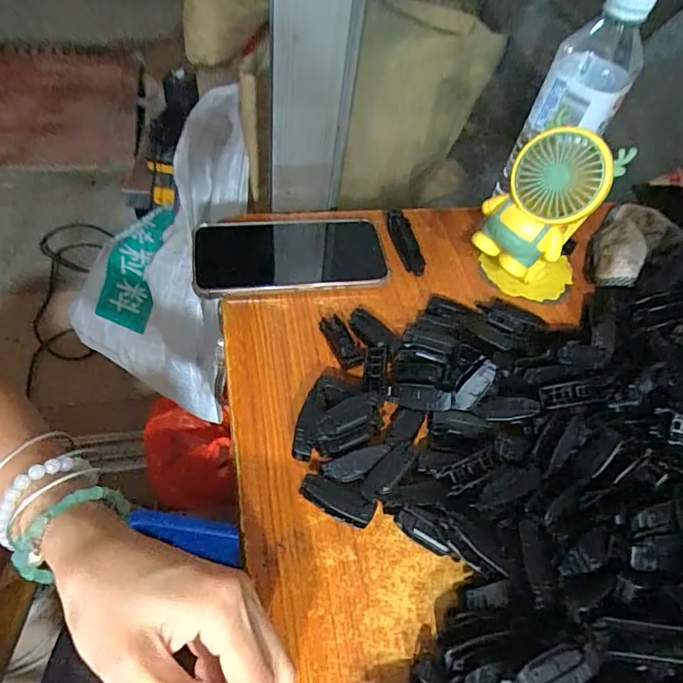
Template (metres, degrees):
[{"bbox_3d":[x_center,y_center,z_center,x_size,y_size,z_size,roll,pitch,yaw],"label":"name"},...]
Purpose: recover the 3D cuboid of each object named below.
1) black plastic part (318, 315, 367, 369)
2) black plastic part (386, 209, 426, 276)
[{"bbox_3d":[0.000,0.001,0.387,0.019,0.010,0.047,-23,61,-22],"label":"black plastic part"},{"bbox_3d":[0.059,-0.095,0.461,0.020,0.021,0.076,-11,57,-16],"label":"black plastic part"}]

